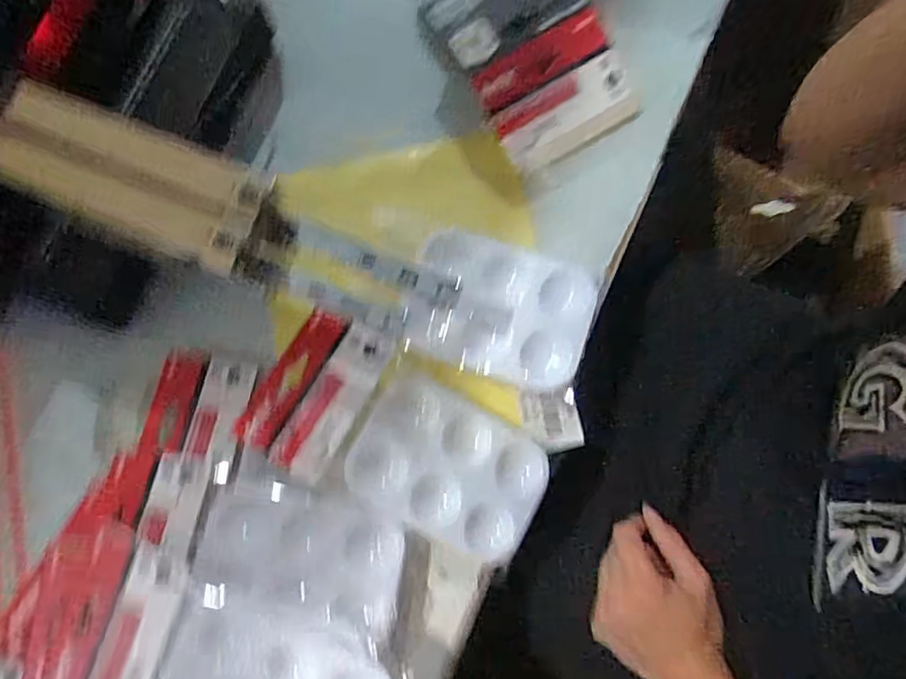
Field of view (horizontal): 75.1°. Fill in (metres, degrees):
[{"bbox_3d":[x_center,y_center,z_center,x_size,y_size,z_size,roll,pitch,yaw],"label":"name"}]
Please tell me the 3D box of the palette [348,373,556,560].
[{"bbox_3d":[-0.001,0.083,0.384,0.119,0.017,0.086,27,81,5],"label":"palette"}]

